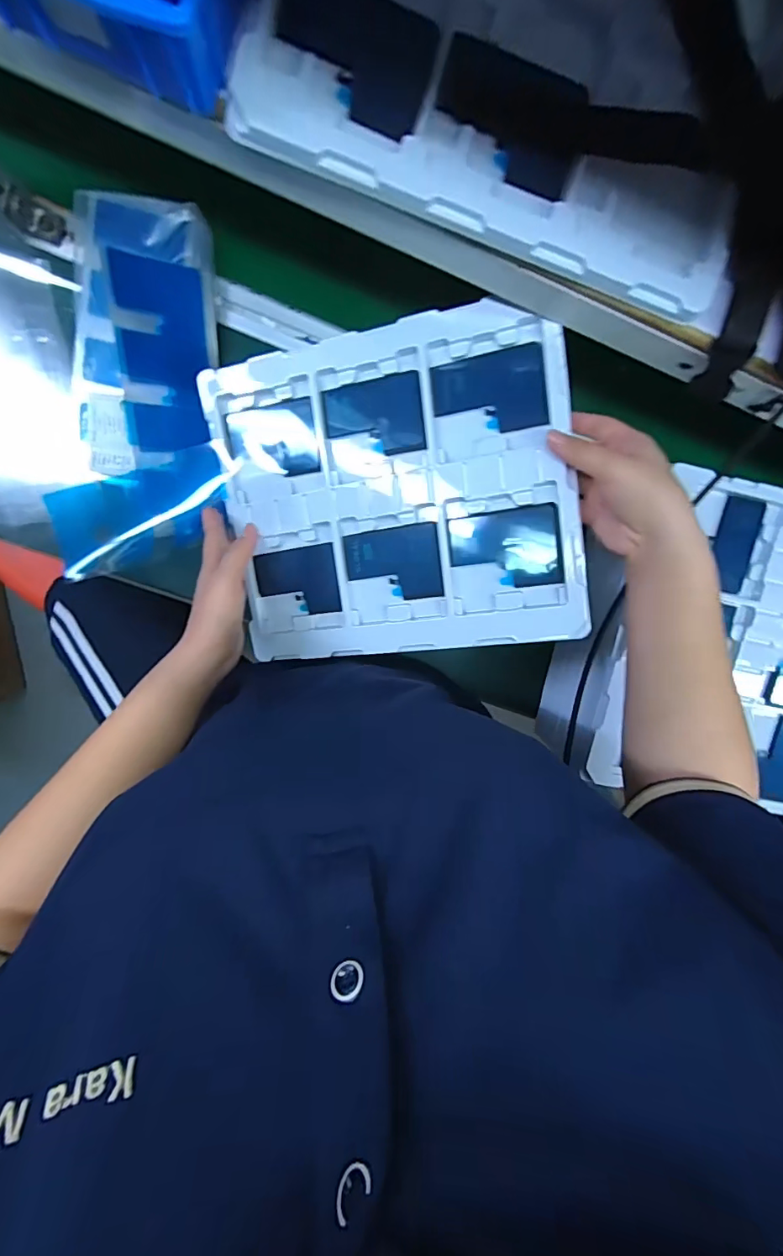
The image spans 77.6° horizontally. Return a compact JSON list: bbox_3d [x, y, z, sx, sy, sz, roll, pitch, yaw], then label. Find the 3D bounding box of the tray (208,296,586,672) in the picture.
[{"bbox_3d":[-0.005,-0.116,0.434,0.313,0.021,0.274,-6,96,18],"label":"tray"}]

